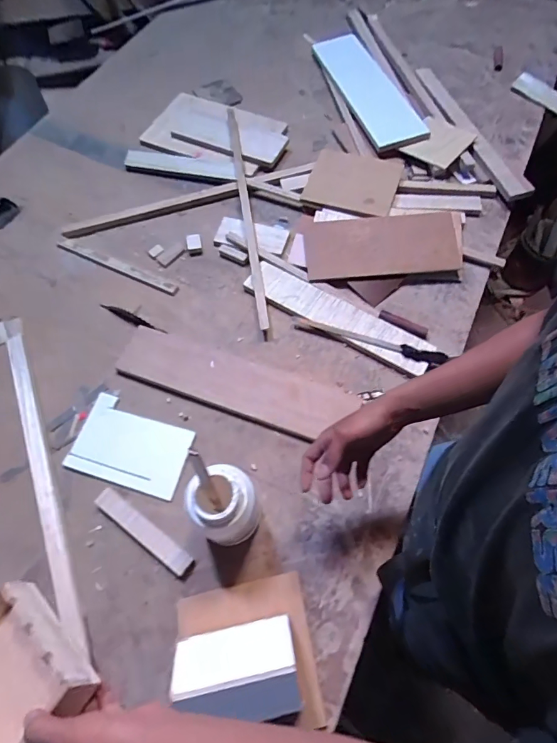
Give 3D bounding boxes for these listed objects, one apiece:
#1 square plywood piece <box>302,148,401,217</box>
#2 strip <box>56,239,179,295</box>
[{"bbox_3d":[0.170,-0.438,0.972,0.199,0.016,0.193,15,59,10],"label":"square plywood piece"},{"bbox_3d":[-0.354,-0.228,0.914,0.311,0.011,0.023,24,67,14],"label":"strip"}]

